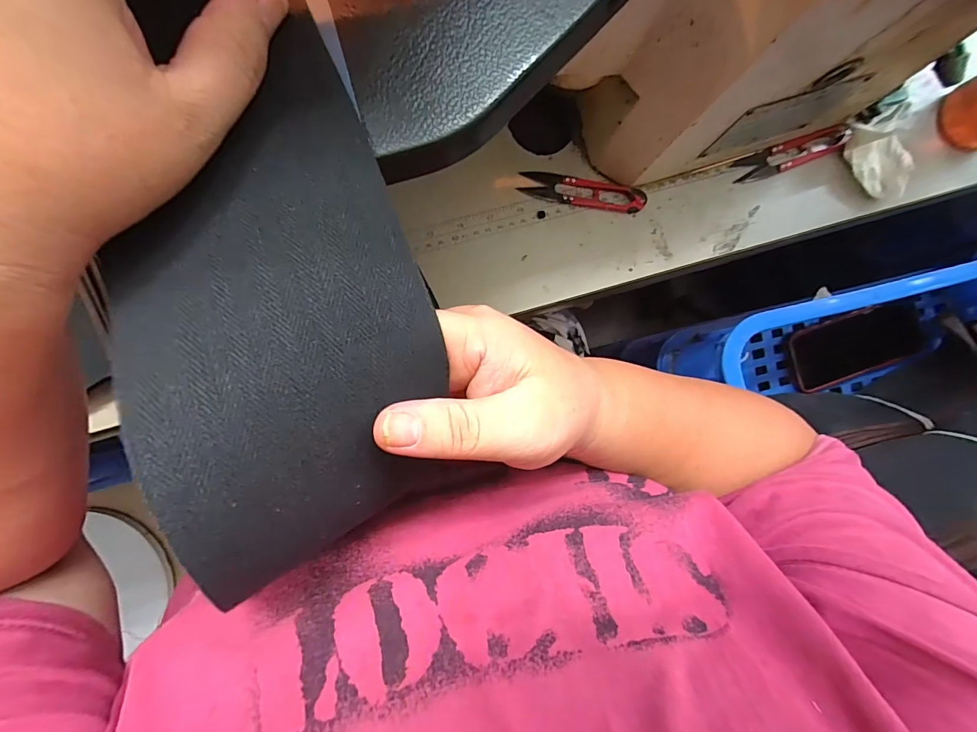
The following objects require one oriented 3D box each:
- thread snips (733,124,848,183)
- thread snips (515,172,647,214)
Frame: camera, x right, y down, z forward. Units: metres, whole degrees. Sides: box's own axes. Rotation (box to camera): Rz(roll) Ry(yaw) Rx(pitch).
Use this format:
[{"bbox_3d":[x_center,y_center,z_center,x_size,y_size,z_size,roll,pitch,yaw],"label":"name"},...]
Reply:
[{"bbox_3d":[0.255,-0.178,0.362,0.100,0.008,0.022,-21,90,-3],"label":"thread snips"},{"bbox_3d":[0.077,-0.142,0.353,0.101,0.008,0.024,8,88,-3],"label":"thread snips"}]

